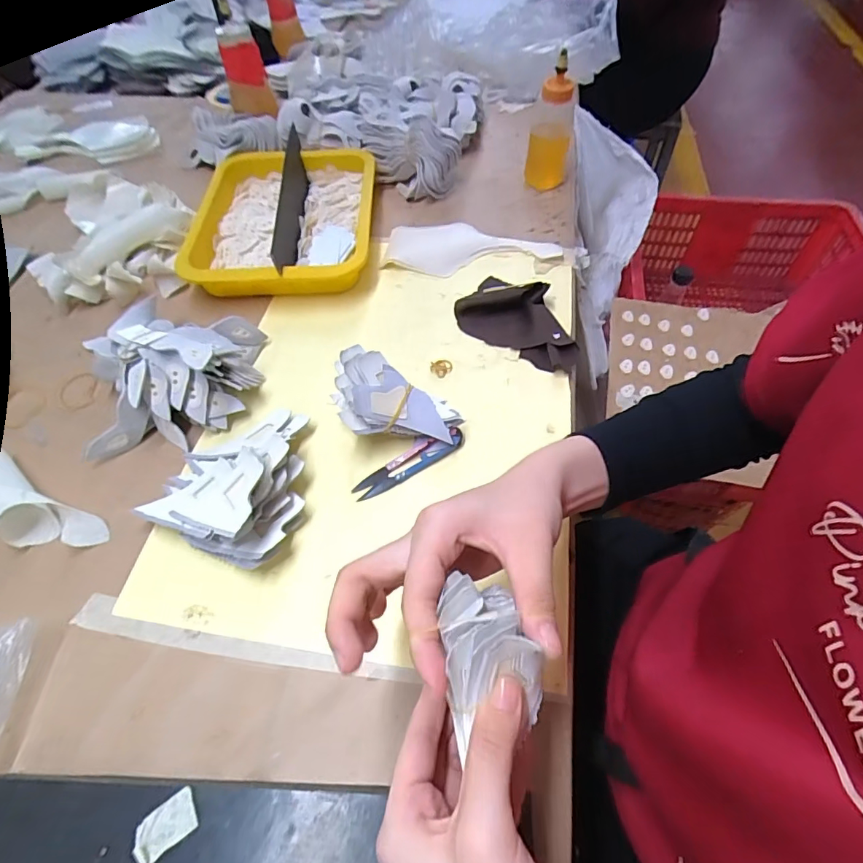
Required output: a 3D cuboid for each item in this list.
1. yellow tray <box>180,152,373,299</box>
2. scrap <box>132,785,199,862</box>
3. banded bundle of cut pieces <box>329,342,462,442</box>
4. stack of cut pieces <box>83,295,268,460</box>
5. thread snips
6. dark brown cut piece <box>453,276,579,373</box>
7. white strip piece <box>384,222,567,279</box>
[{"bbox_3d":[-0.170,-0.248,0.579,0.198,0.052,0.262,-2,55,1],"label":"yellow tray"},{"bbox_3d":[-0.140,0.207,0.257,0.032,0.004,0.020,-34,60,-20],"label":"scrap"},{"bbox_3d":[-0.032,-0.019,0.396,0.099,0.061,0.055,19,58,15],"label":"banded bundle of cut pieces"},{"bbox_3d":[-0.226,-0.055,0.434,0.132,0.060,0.139,-6,55,-1],"label":"stack of cut pieces"},{"bbox_3d":[-0.018,0.025,0.403,0.100,0.013,0.022,-28,59,-16],"label":"thread snips"},{"bbox_3d":[0.092,-0.117,0.483,0.131,0.028,0.084,31,62,22],"label":"dark brown cut piece"},{"bbox_3d":[0.044,-0.216,0.569,0.195,0.014,0.087,-7,55,-2],"label":"white strip piece"}]

